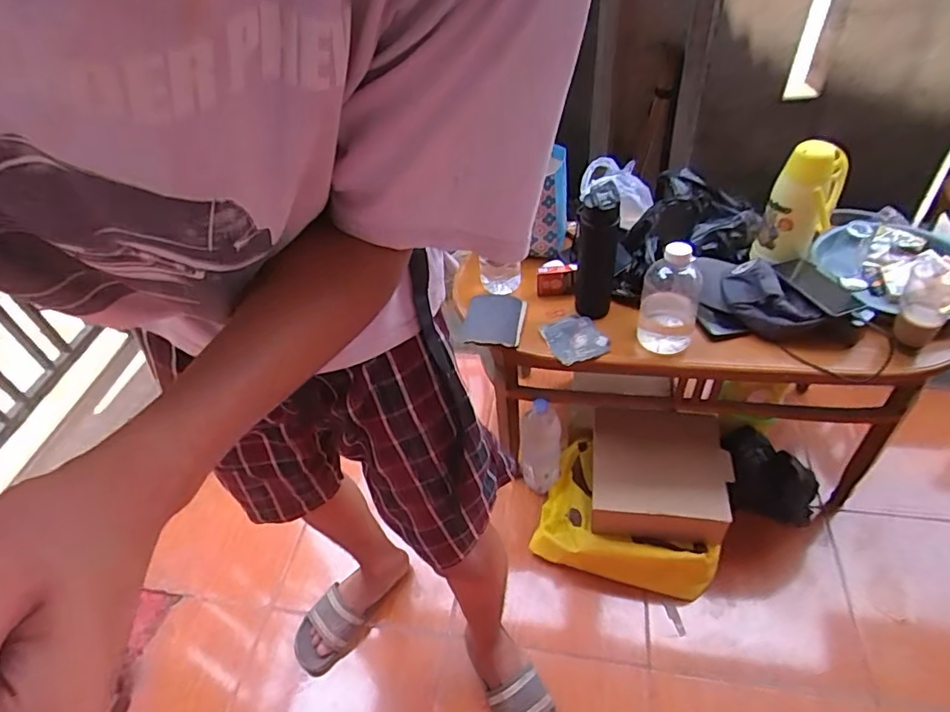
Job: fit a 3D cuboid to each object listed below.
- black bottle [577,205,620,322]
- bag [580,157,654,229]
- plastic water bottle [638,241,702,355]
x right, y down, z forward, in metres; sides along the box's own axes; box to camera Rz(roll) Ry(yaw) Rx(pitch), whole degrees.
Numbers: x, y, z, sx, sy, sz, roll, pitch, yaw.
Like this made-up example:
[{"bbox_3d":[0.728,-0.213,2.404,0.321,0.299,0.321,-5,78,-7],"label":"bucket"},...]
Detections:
[{"bbox_3d":[0.222,-0.176,1.040,0.072,0.220,0.074,4,46,12],"label":"black bottle"},{"bbox_3d":[0.303,-0.349,1.194,0.140,0.085,0.180,13,49,19],"label":"bag"},{"bbox_3d":[0.338,-0.104,0.970,0.096,0.196,0.085,13,49,19],"label":"plastic water bottle"}]

